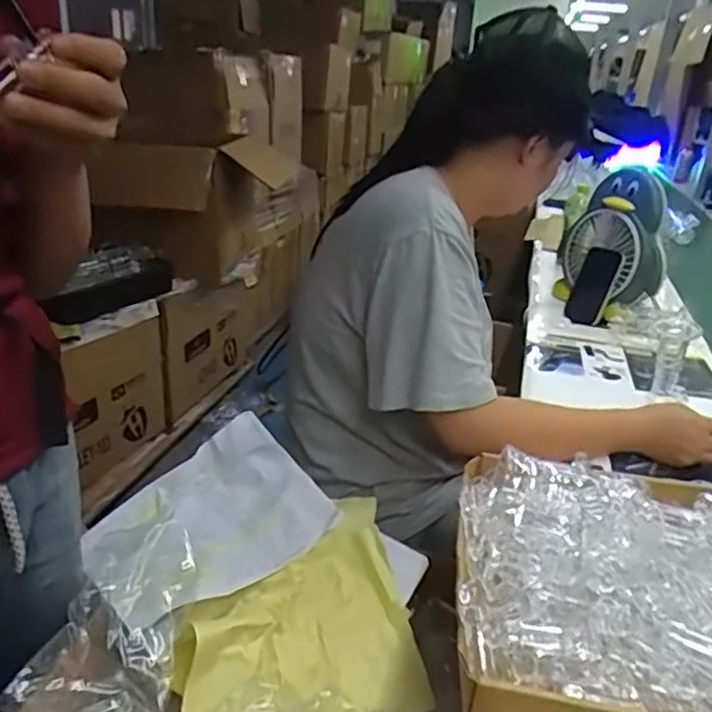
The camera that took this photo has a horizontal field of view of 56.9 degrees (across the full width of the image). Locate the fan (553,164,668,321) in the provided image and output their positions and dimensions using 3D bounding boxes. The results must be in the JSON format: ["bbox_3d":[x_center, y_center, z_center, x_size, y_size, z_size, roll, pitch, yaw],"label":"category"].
[{"bbox_3d":[0.522,-0.231,1.359,0.107,0.275,0.245,-5,26,-18],"label":"fan"}]

